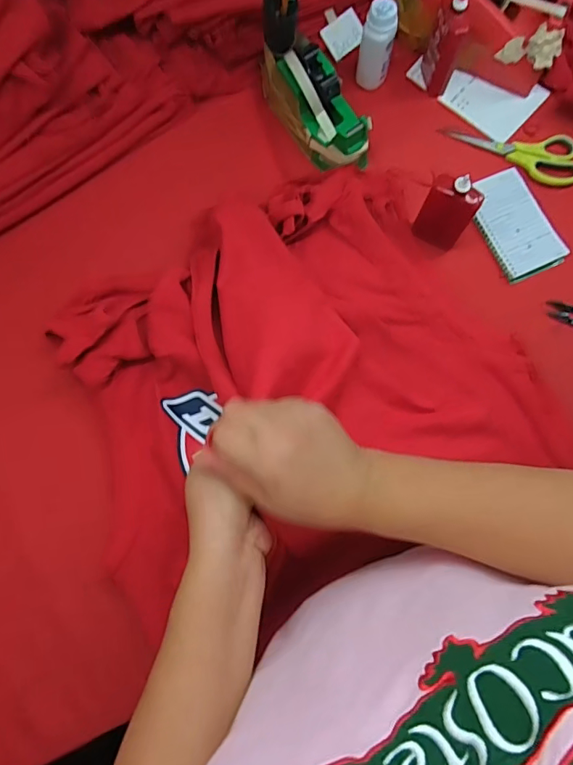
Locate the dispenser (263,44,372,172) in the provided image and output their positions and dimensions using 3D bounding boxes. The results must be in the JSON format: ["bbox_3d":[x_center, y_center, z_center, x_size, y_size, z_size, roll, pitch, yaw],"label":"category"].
[{"bbox_3d":[0.038,-0.348,0.600,0.069,0.089,0.169,-33,77,-7],"label":"dispenser"}]

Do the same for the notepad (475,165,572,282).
[{"bbox_3d":[0.290,-0.203,0.608,0.085,0.013,0.145,-20,76,-4],"label":"notepad"}]

